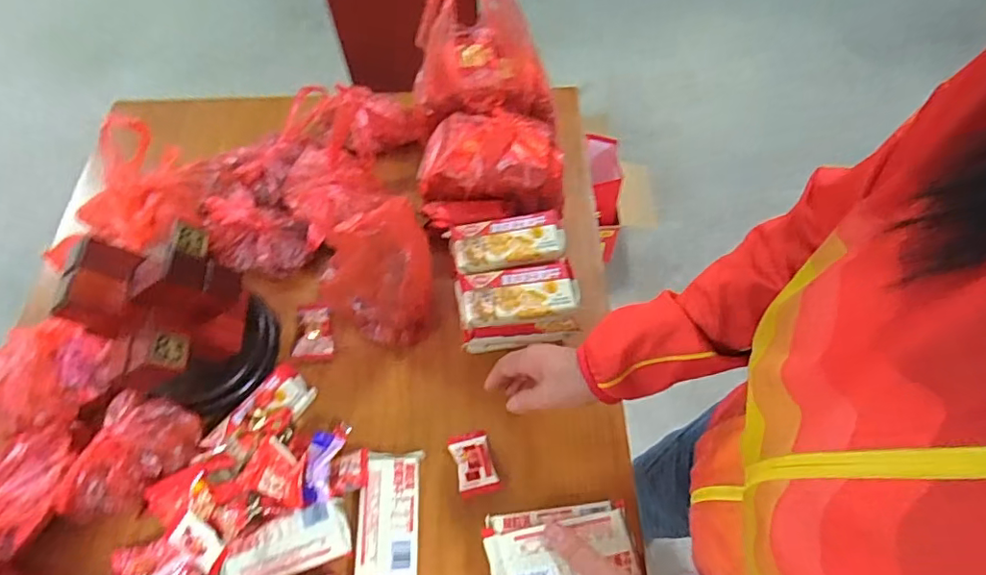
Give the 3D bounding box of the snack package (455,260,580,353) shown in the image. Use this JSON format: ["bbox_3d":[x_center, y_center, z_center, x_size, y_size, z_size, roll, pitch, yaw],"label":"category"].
[{"bbox_3d":[0.029,0.027,0.664,0.137,0.100,0.071,-4,61,-1],"label":"snack package"}]

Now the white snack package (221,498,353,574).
[{"bbox_3d":[-0.220,0.276,0.585,0.130,0.019,0.060,-17,62,-8],"label":"white snack package"}]

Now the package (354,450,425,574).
[{"bbox_3d":[-0.114,0.251,0.600,0.067,0.017,0.134,-2,61,0],"label":"package"}]

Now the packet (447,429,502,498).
[{"bbox_3d":[-0.022,0.201,0.630,0.045,0.013,0.070,-15,62,-7],"label":"packet"}]

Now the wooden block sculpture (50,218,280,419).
[{"bbox_3d":[-0.344,0.042,0.604,0.154,0.193,0.138,-27,64,-13],"label":"wooden block sculpture"}]

